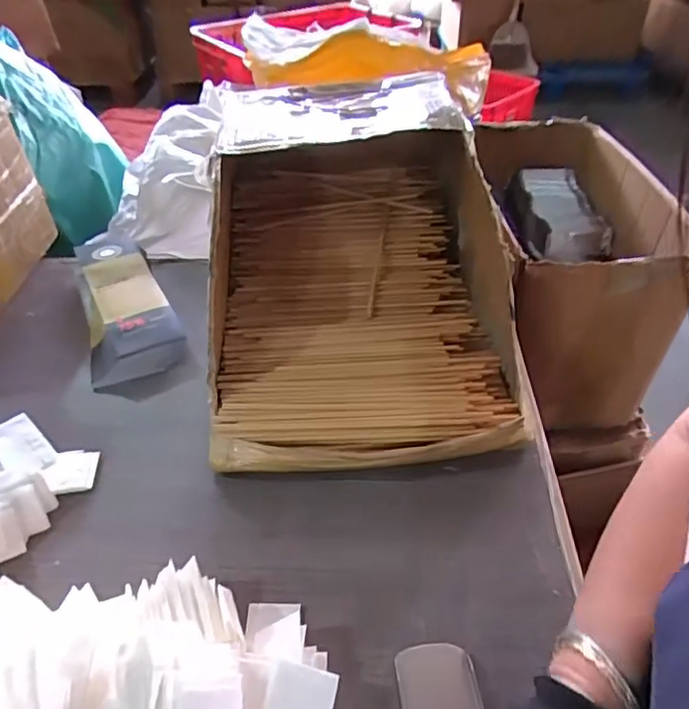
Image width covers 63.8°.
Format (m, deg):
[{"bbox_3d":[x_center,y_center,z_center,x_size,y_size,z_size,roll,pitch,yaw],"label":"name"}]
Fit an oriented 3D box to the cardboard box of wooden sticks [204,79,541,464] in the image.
[{"bbox_3d":[0.012,-0.118,0.636,0.315,0.228,0.475,-5,42,-3],"label":"cardboard box of wooden sticks"}]

